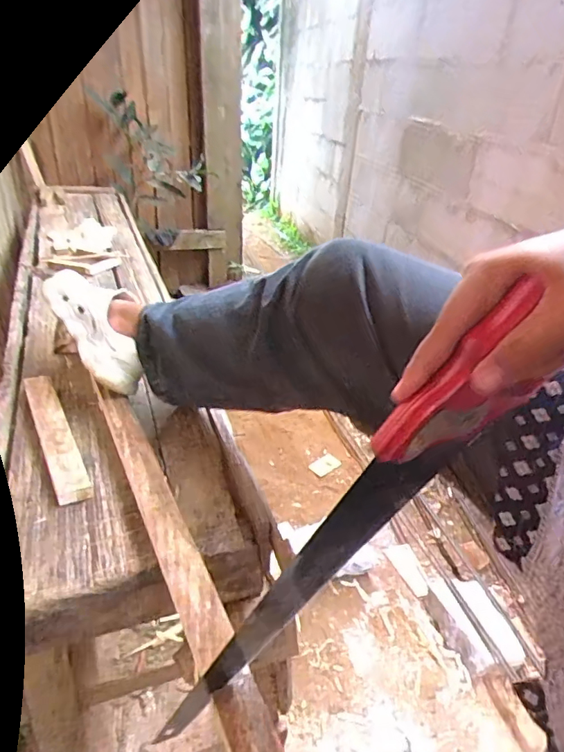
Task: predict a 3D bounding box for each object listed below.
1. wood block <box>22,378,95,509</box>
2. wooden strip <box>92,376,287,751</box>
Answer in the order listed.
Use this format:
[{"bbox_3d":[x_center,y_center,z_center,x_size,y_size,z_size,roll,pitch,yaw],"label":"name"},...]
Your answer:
[{"bbox_3d":[-0.326,0.077,0.712,0.041,0.016,0.277,-17,40,-27],"label":"wood block"},{"bbox_3d":[-0.114,0.185,0.537,0.040,0.021,0.619,-14,38,-24],"label":"wooden strip"}]

